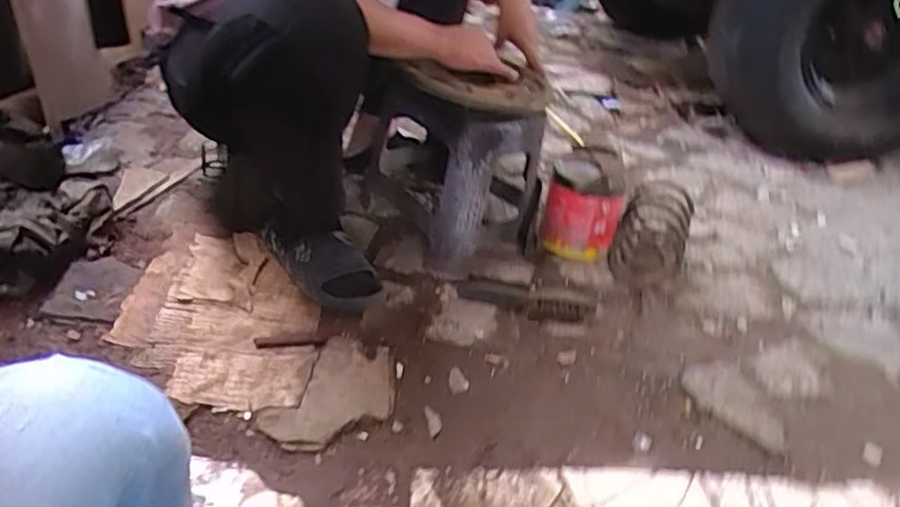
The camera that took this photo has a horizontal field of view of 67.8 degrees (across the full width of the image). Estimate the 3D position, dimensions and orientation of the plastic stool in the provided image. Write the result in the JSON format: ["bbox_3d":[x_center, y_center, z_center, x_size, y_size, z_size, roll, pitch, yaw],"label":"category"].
[{"bbox_3d":[0.018,-0.206,1.336,0.362,0.378,0.395,-2,33,-12],"label":"plastic stool"}]

